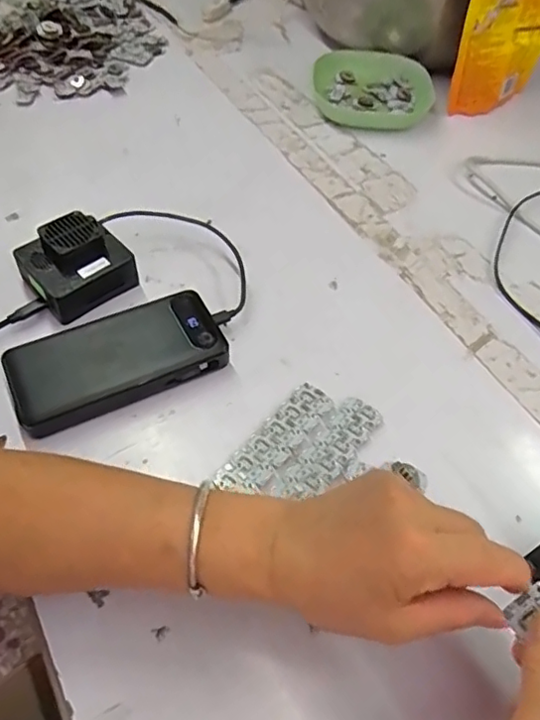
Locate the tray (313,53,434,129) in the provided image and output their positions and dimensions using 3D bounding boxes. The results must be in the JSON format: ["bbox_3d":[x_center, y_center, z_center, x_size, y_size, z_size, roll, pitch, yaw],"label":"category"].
[{"bbox_3d":[0.125,-0.338,0.710,0.138,0.028,0.136,0,53,-4],"label":"tray"}]

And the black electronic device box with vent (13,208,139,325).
[{"bbox_3d":[-0.165,-0.083,0.487,0.080,0.045,0.069,-33,62,-25],"label":"black electronic device box with vent"}]

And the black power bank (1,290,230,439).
[{"bbox_3d":[-0.116,-0.001,0.443,0.158,0.028,0.073,-22,58,-19],"label":"black power bank"}]

